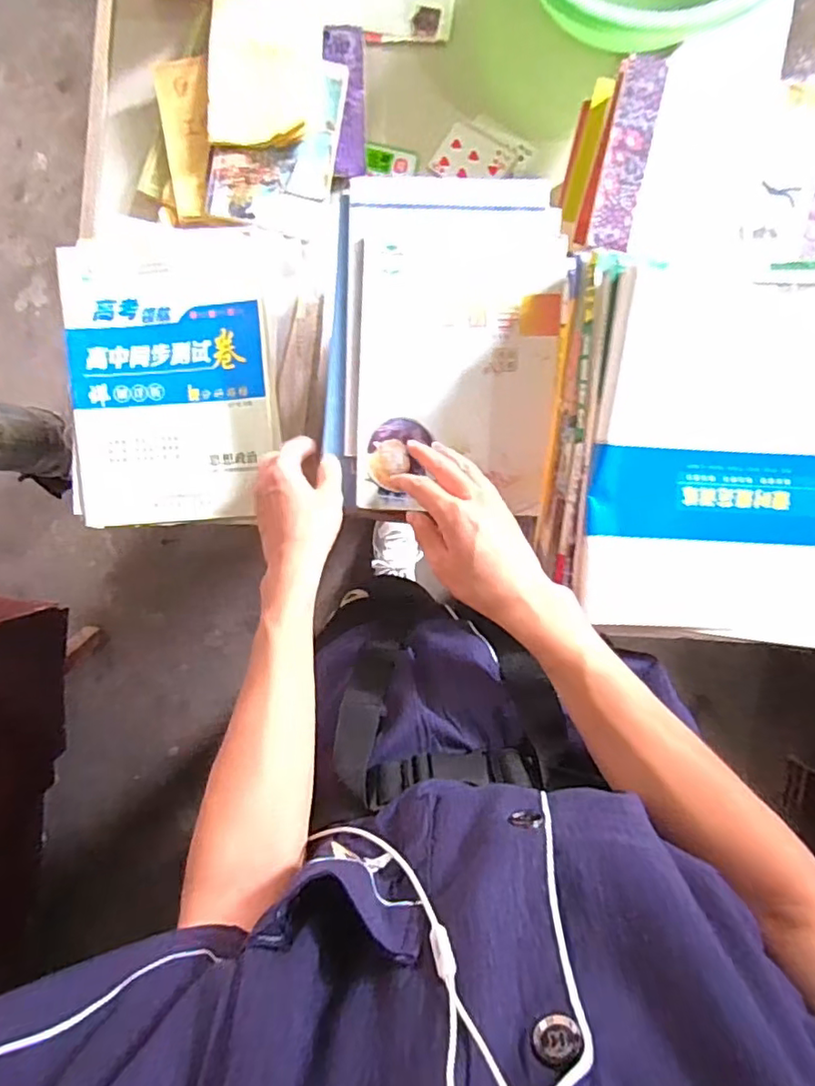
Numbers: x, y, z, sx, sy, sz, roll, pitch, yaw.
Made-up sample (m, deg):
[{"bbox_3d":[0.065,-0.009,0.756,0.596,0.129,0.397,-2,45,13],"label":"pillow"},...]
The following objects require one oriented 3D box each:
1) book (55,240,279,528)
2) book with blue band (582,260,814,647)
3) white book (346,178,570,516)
[{"bbox_3d":[-0.248,-0.167,0.609,0.206,0.024,0.285,-4,96,3],"label":"book"},{"bbox_3d":[0.259,-0.069,0.470,0.207,0.034,0.292,5,97,2],"label":"book with blue band"},{"bbox_3d":[0.041,-0.184,0.539,0.192,0.023,0.299,3,97,3],"label":"white book"}]

